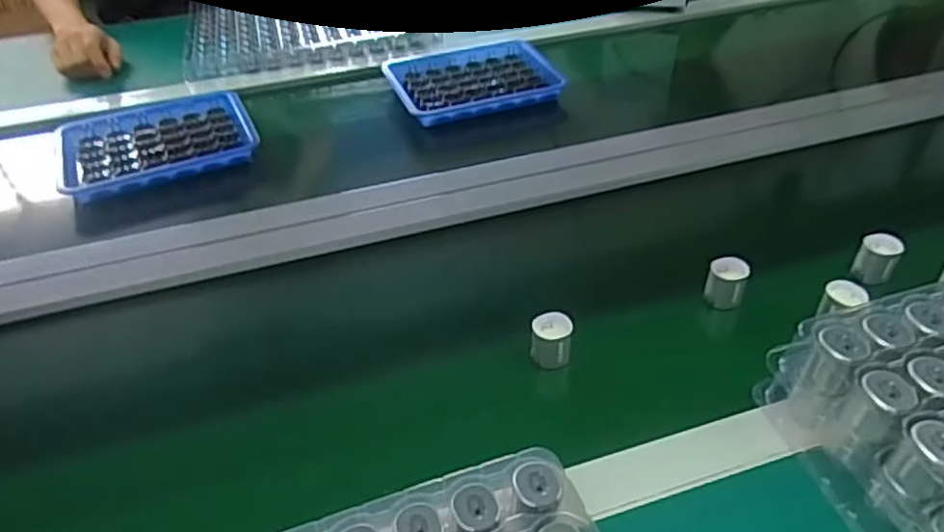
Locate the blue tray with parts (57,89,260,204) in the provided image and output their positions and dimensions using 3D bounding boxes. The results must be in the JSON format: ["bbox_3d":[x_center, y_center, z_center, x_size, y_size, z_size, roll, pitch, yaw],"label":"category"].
[{"bbox_3d":[-0.377,-0.148,0.822,0.216,0.040,0.165,-18,43,-19],"label":"blue tray with parts"}]

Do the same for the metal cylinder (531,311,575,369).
[{"bbox_3d":[0.063,0.058,0.539,0.031,0.029,0.033,-1,40,1],"label":"metal cylinder"}]

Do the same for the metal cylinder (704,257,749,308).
[{"bbox_3d":[0.219,0.015,0.586,0.031,0.035,0.028,17,44,21],"label":"metal cylinder"}]

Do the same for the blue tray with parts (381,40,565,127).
[{"bbox_3d":[0.001,-0.261,0.944,0.223,0.019,0.184,-14,42,-14],"label":"blue tray with parts"}]

